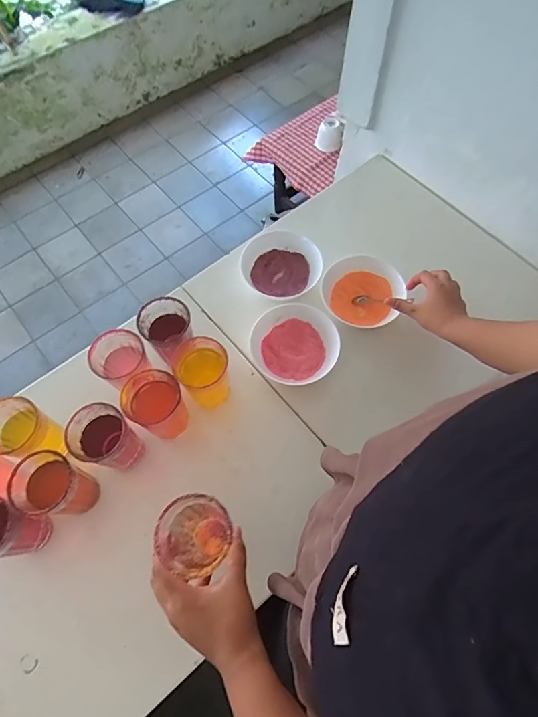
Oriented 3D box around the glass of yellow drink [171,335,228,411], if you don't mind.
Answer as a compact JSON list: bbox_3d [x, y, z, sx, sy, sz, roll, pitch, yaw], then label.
[{"bbox_3d":[-0.100,0.025,0.645,0.076,0.118,0.075,-8,65,-4],"label":"glass of yellow drink"}]

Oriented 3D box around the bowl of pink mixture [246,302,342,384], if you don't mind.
[{"bbox_3d":[0.041,-0.024,0.697,0.144,0.041,0.127,3,65,2],"label":"bowl of pink mixture"}]

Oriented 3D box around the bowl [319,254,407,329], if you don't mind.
[{"bbox_3d":[0.161,-0.113,0.741,0.135,0.059,0.127,0,65,0],"label":"bowl"}]

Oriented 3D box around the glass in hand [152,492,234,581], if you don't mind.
[{"bbox_3d":[-0.076,0.202,0.480,0.075,0.125,0.077,-1,68,2],"label":"glass in hand"}]

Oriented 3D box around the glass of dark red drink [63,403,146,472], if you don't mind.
[{"bbox_3d":[-0.232,0.119,0.601,0.083,0.126,0.073,26,68,12],"label":"glass of dark red drink"}]

